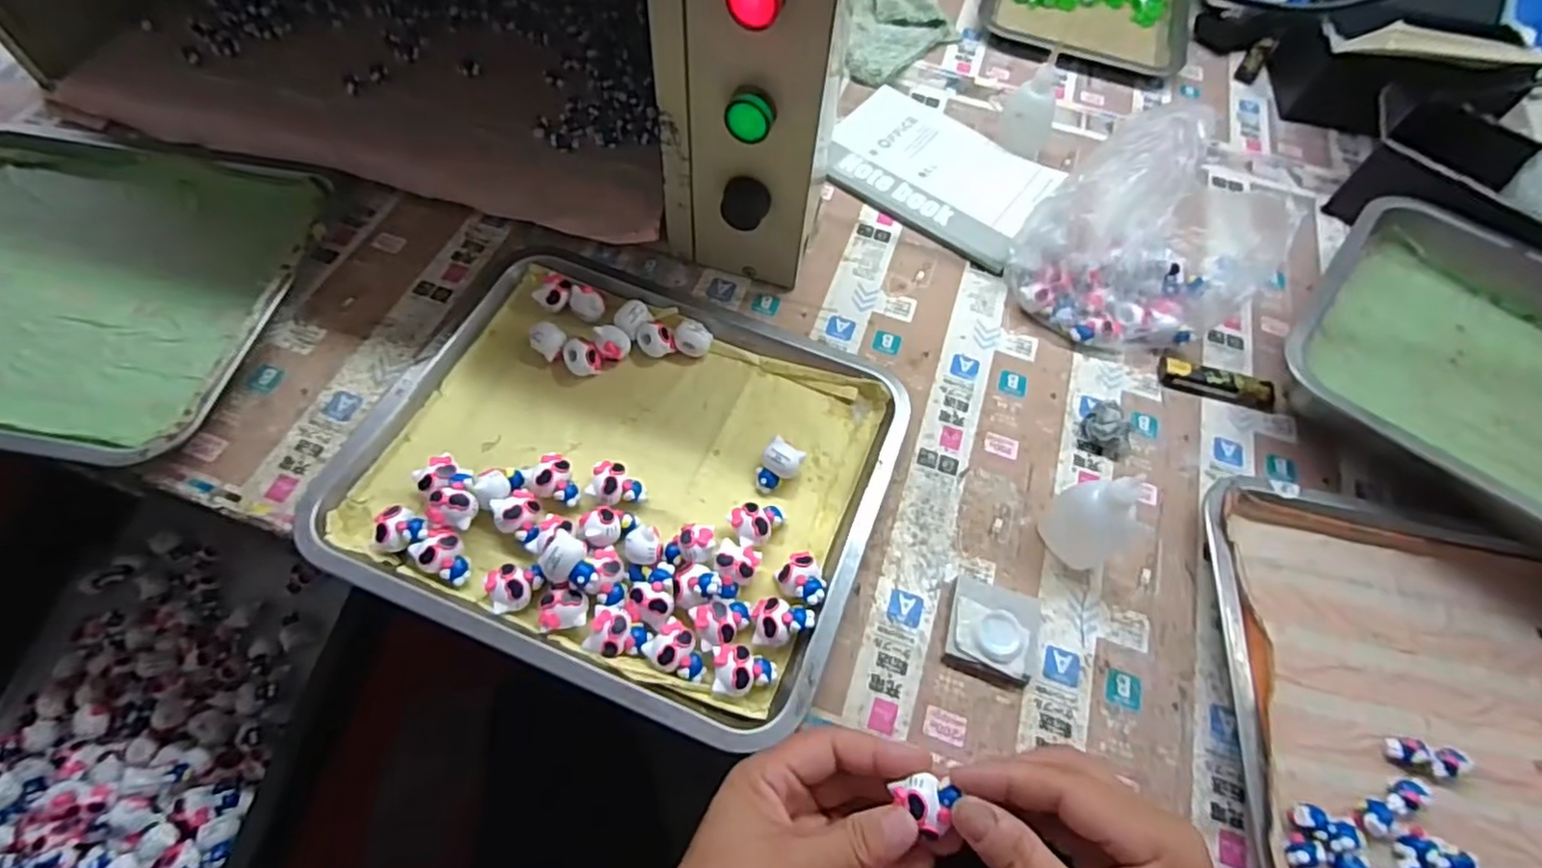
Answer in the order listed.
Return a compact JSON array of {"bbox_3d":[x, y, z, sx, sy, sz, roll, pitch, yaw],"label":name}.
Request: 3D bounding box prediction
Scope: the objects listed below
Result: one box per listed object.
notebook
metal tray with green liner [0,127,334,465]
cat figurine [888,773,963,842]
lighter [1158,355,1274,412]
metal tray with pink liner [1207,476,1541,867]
[{"bbox_3d":[0.146,-0.232,0.594,0.190,0.017,0.142,32,62,13],"label":"notebook"},{"bbox_3d":[-0.500,-0.112,0.466,0.334,0.032,0.255,11,64,2],"label":"metal tray with green liner"},{"bbox_3d":[0.065,0.157,0.286,0.023,0.014,0.023,-5,64,-6],"label":"cat figurine"},{"bbox_3d":[0.330,-0.038,0.503,0.081,0.013,0.023,17,61,6],"label":"lighter"},{"bbox_3d":[0.404,0.166,0.383,0.293,0.037,0.261,11,61,2],"label":"metal tray with pink liner"}]

